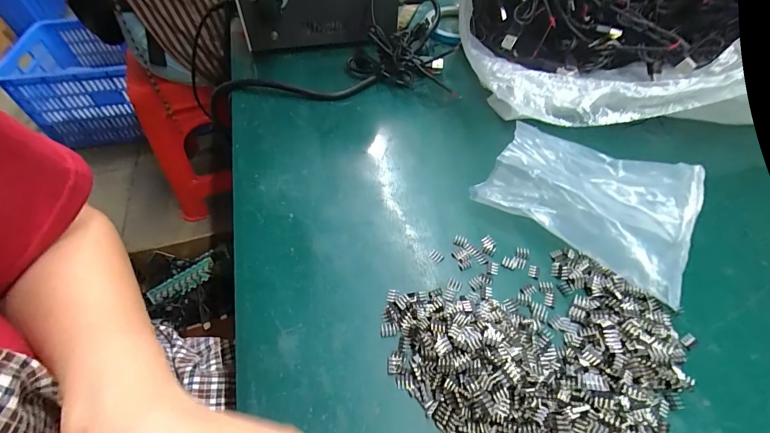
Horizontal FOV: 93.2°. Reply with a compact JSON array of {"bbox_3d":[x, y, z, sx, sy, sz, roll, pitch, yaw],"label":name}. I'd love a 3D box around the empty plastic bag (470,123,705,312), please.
[{"bbox_3d":[0.163,-0.020,0.293,0.147,0.038,0.116,28,56,20],"label":"empty plastic bag"}]

